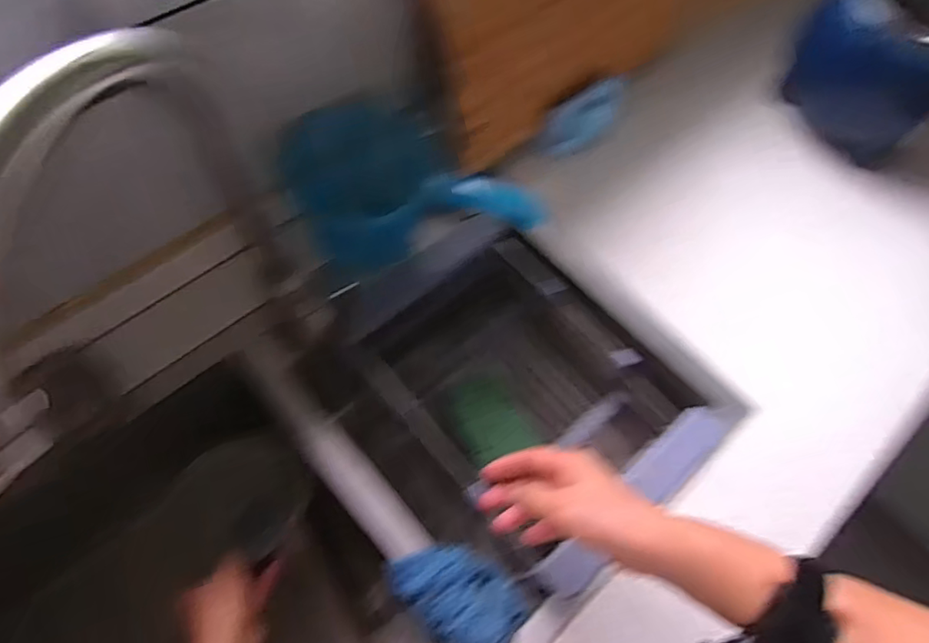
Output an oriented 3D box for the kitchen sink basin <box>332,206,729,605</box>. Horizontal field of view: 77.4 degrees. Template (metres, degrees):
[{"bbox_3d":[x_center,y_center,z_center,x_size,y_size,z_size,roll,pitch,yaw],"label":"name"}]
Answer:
[{"bbox_3d":[0.064,0.071,0.631,0.240,0.115,0.347,-38,67,-17],"label":"kitchen sink basin"}]

